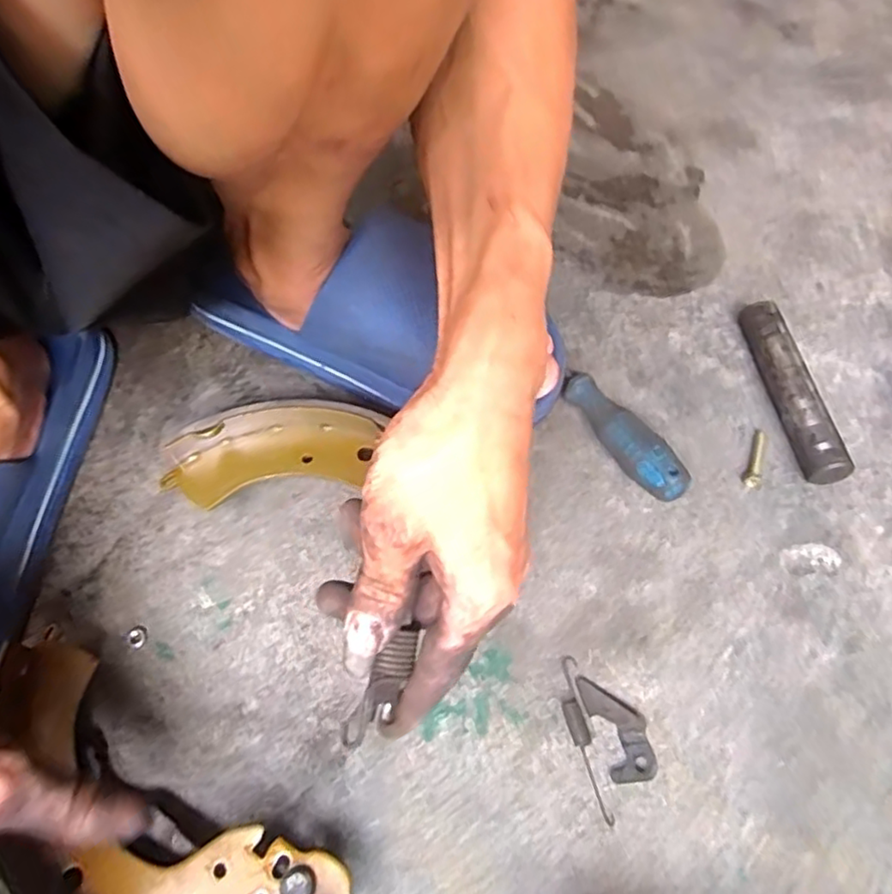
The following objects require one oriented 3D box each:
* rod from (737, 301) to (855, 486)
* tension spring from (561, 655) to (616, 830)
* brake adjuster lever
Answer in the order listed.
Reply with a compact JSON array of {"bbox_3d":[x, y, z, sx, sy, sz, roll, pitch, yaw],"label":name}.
[{"bbox_3d":[0.214,-0.036,0.408,0.021,0.024,0.129,-6,60,0],"label":"rod"},{"bbox_3d":[0.068,0.144,0.323,0.013,0.007,0.077,-11,60,-2],"label":"tension spring"},{"bbox_3d":[0.086,0.139,0.324,0.024,0.008,0.051,-16,60,-6],"label":"brake adjuster lever"}]

